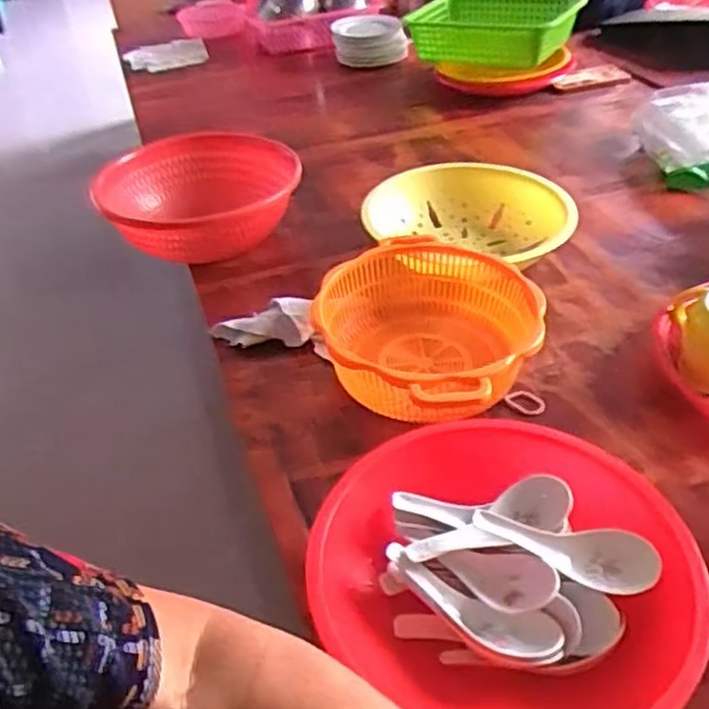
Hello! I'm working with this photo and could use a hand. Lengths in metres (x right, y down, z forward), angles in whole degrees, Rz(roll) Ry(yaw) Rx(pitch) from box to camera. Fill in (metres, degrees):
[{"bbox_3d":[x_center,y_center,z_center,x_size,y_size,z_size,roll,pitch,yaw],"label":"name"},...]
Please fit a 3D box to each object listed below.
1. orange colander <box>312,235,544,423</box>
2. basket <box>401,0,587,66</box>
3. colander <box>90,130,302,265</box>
[{"bbox_3d":[0.072,-0.024,0.717,0.222,0.081,0.228,-2,39,2],"label":"orange colander"},{"bbox_3d":[0.260,-0.628,1.348,0.318,0.088,0.231,11,42,18],"label":"basket"},{"bbox_3d":[-0.204,-0.200,0.941,0.260,0.087,0.251,-2,39,3],"label":"colander"}]

